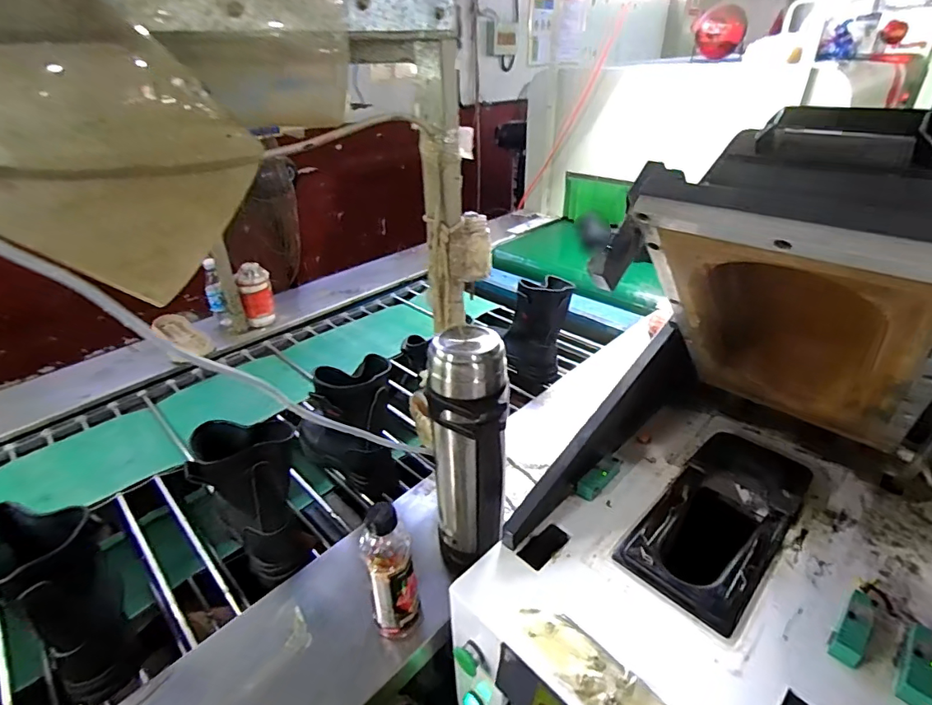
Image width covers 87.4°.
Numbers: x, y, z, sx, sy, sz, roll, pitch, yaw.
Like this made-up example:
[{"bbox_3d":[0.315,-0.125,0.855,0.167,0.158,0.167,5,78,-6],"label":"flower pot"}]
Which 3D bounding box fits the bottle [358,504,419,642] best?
[{"bbox_3d":[-0.102,0.302,0.667,0.067,0.224,0.055,-11,34,-14],"label":"bottle"}]

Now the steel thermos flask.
[{"bbox_3d":[0.004,0.158,0.701,0.107,0.361,0.134,-1,33,1],"label":"steel thermos flask"}]

